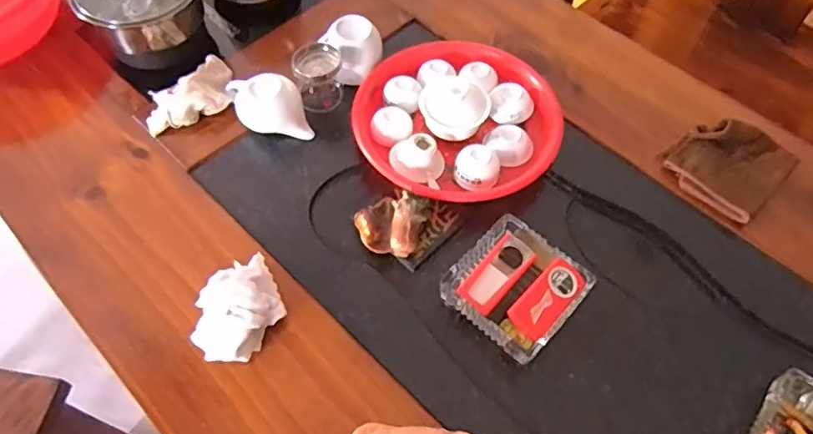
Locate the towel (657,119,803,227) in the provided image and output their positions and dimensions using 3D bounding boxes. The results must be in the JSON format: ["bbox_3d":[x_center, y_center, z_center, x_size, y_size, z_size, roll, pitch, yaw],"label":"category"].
[{"bbox_3d":[0.391,-0.069,0.682,0.128,0.037,0.125,-39,65,-23],"label":"towel"}]

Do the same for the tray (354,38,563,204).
[{"bbox_3d":[0.061,-0.130,0.710,0.237,0.049,0.255,0,57,0],"label":"tray"}]

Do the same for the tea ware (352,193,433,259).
[{"bbox_3d":[-0.017,0.002,0.635,0.071,0.048,0.070,0,57,0],"label":"tea ware"}]

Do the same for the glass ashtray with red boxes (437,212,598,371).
[{"bbox_3d":[0.116,0.072,0.597,0.121,0.042,0.122,38,64,21],"label":"glass ashtray with red boxes"}]

